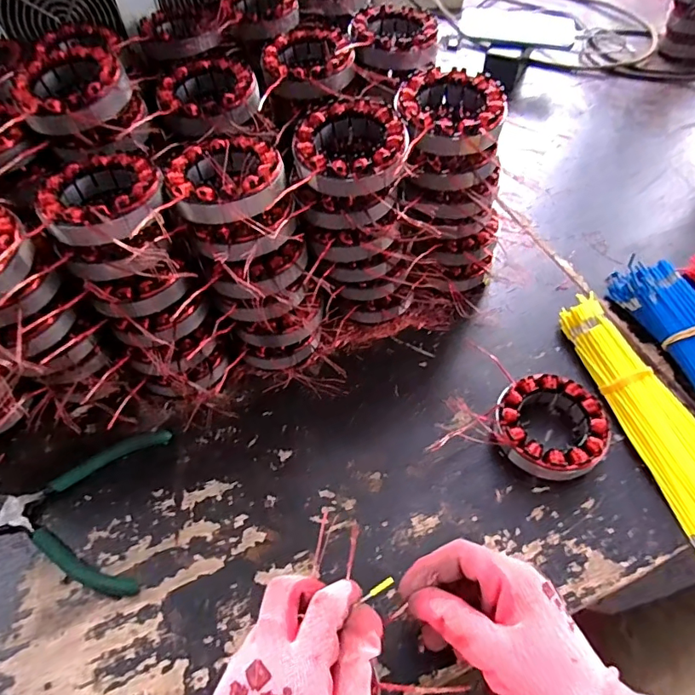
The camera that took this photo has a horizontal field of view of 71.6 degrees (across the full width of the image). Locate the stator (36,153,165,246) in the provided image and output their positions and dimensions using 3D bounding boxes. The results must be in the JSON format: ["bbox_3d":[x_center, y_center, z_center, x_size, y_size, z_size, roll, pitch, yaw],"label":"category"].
[{"bbox_3d":[-0.179,-0.108,0.354,0.084,0.031,0.083,0,55,0],"label":"stator"}]

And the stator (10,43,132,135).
[{"bbox_3d":[-0.222,-0.211,0.391,0.083,0.029,0.086,-22,57,-14],"label":"stator"}]

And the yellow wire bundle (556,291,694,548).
[{"bbox_3d":[0.270,0.055,0.418,0.069,0.024,0.243,-12,55,-7],"label":"yellow wire bundle"}]

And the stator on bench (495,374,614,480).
[{"bbox_3d":[0.169,0.067,0.407,0.086,0.032,0.090,0,55,0],"label":"stator on bench"}]

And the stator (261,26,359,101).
[{"bbox_3d":[-0.036,-0.272,0.457,0.083,0.027,0.099,-9,55,-6],"label":"stator"}]

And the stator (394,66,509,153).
[{"bbox_3d":[0.085,-0.193,0.394,0.082,0.028,0.088,4,55,4],"label":"stator"}]

